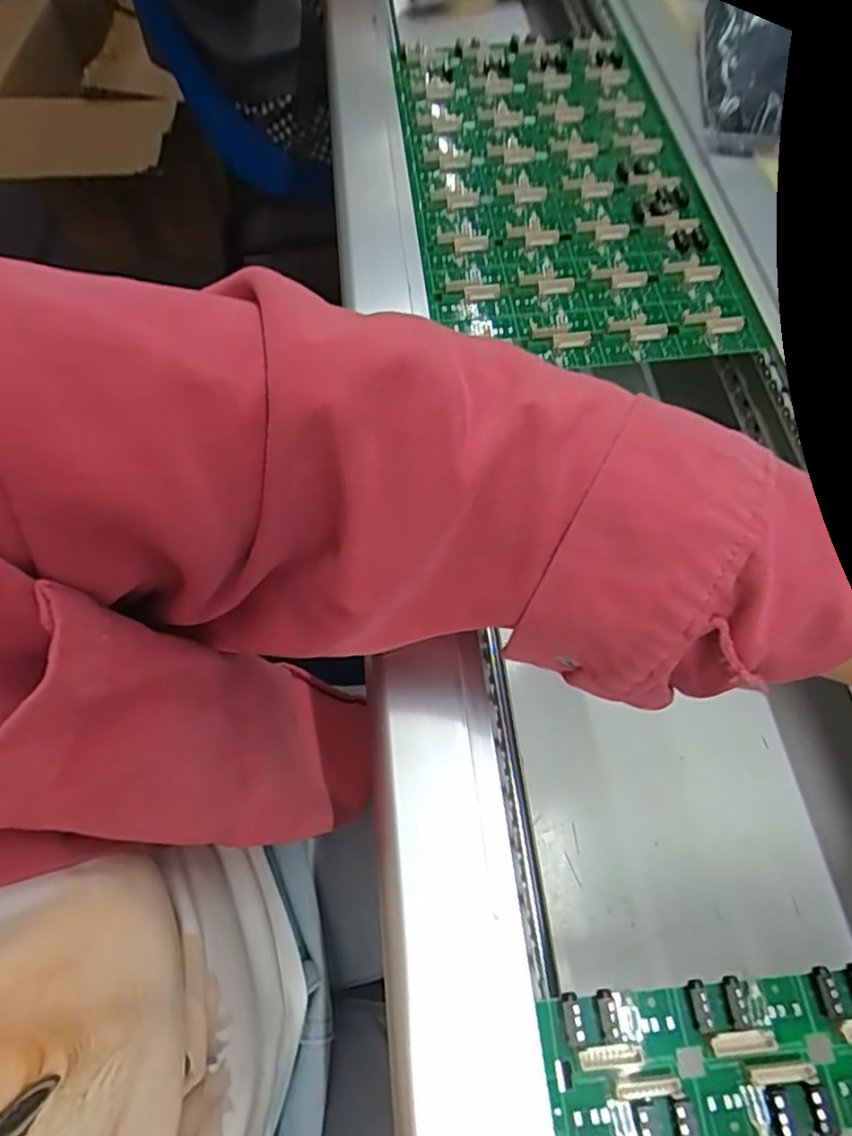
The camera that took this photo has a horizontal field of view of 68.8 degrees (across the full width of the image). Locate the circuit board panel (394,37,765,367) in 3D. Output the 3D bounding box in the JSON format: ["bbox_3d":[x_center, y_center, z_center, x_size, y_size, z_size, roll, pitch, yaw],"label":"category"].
[{"bbox_3d":[0.081,-0.260,0.412,0.180,0.010,0.327,-3,62,-5],"label":"circuit board panel"}]

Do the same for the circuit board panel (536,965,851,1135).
[{"bbox_3d":[0.130,0.156,0.203,0.180,0.007,0.044,-6,63,-3],"label":"circuit board panel"}]

